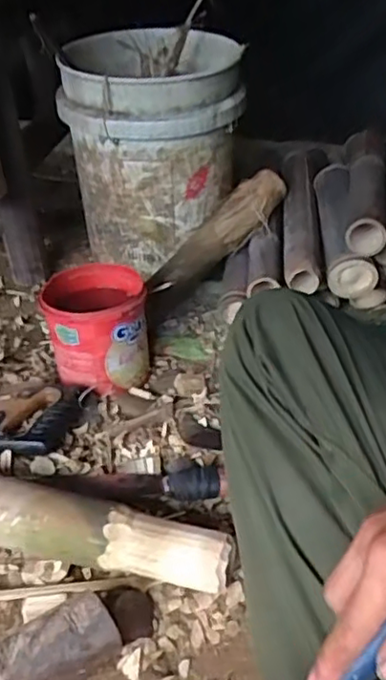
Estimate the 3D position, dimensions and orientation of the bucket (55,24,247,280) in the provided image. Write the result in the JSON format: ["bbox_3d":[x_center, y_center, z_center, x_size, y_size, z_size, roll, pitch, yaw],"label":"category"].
[{"bbox_3d":[-0.066,-0.343,1.119,0.274,0.331,0.317,-2,36,-3],"label":"bucket"}]

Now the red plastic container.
[{"bbox_3d":[-0.135,-0.010,0.899,0.138,0.141,0.153,-6,36,-9],"label":"red plastic container"}]

